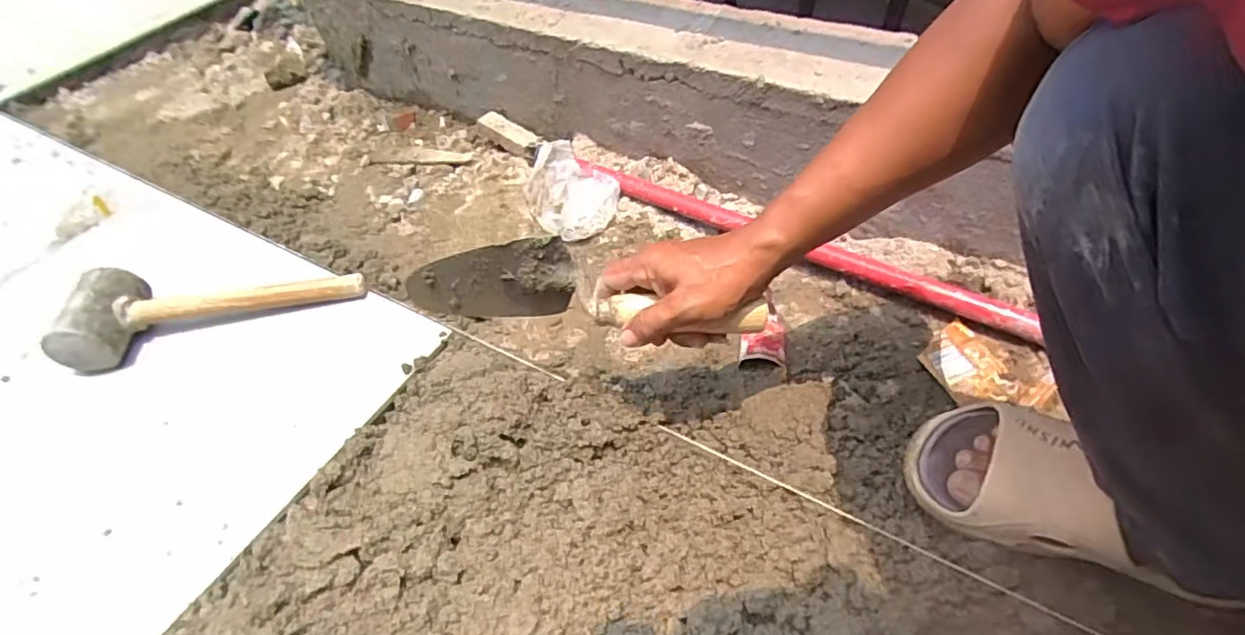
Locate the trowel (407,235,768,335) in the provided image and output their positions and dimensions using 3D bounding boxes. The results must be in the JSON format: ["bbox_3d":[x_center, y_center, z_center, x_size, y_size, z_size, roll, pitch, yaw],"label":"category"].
[{"bbox_3d":[-0.026,-0.018,0.474,0.270,0.079,0.042,7,50,5],"label":"trowel"}]

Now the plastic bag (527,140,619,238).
[{"bbox_3d":[-0.073,-0.167,0.781,0.123,0.056,0.103,32,58,27],"label":"plastic bag"}]

